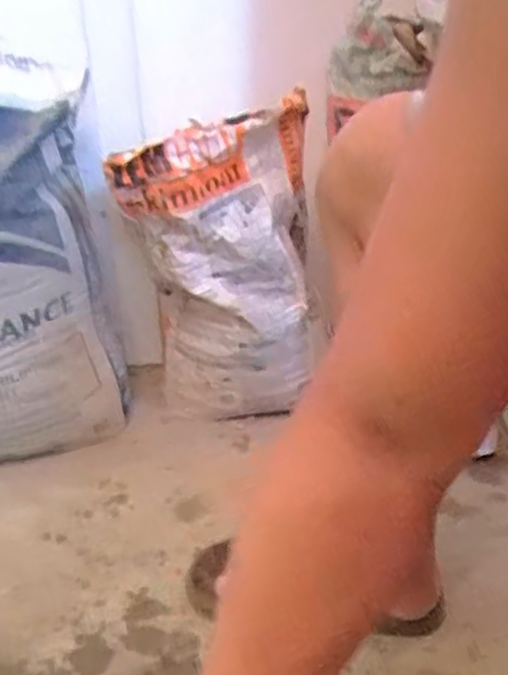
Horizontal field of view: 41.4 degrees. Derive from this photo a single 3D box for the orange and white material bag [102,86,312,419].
[{"bbox_3d":[-0.042,-0.080,0.910,0.227,0.415,0.168,-2,33,0],"label":"orange and white material bag"}]

